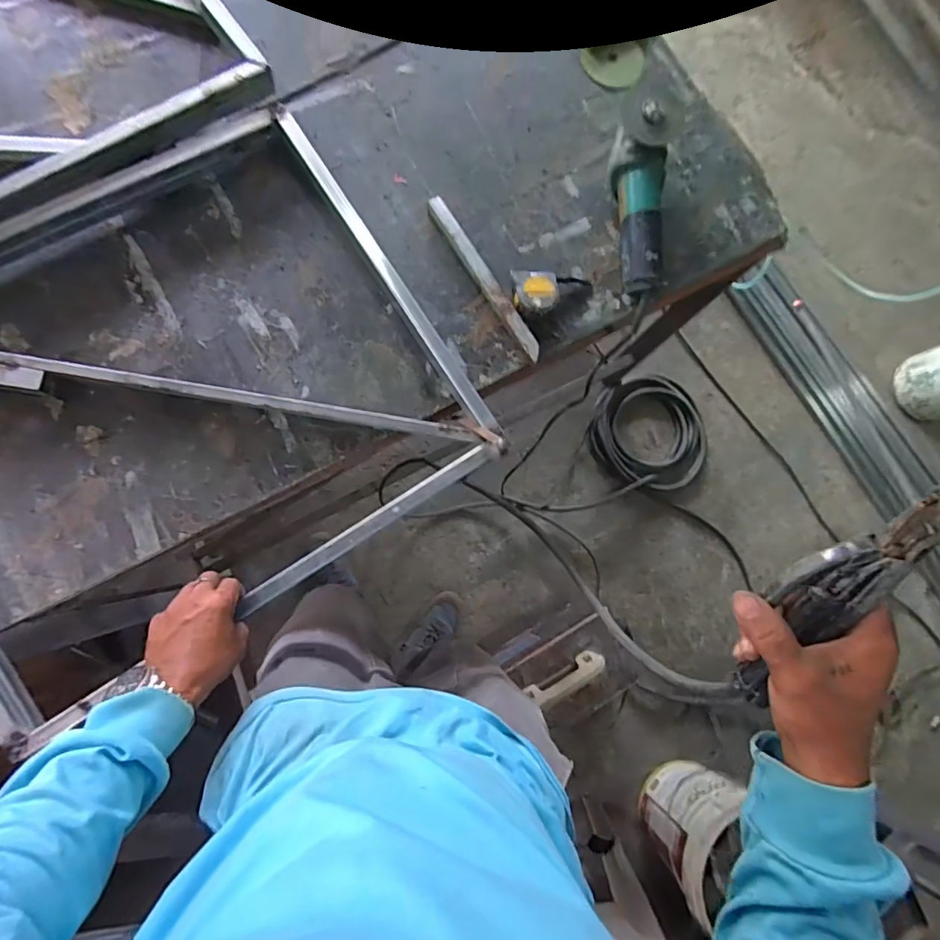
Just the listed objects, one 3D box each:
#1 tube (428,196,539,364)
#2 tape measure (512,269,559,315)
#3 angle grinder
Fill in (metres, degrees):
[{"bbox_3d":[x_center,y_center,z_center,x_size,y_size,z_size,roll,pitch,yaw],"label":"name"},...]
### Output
[{"bbox_3d":[0.021,-0.269,0.710,0.024,0.024,0.266,-32,87,-9],"label":"tube"},{"bbox_3d":[0.088,-0.246,0.705,0.068,0.035,0.067,-1,82,-6],"label":"tape measure"},{"bbox_3d":[0.247,-0.379,0.712,0.079,0.095,0.263,1,82,-6],"label":"angle grinder"}]

